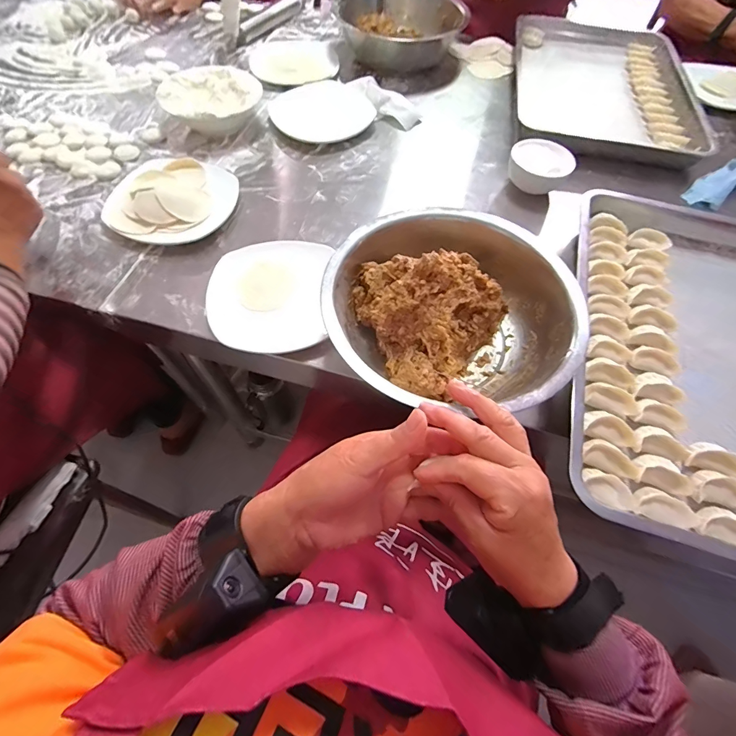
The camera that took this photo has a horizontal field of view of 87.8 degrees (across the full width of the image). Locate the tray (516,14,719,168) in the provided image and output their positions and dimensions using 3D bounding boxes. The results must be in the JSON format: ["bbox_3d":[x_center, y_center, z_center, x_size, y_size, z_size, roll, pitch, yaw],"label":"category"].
[{"bbox_3d":[0.452,-0.567,0.751,0.310,0.035,0.495,8,62,3],"label":"tray"}]

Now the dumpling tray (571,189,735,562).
[{"bbox_3d":[0.401,-0.017,0.435,0.308,0.051,0.455,19,64,9],"label":"dumpling tray"}]

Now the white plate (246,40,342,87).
[{"bbox_3d":[-0.157,-0.640,0.795,0.168,0.018,0.195,-19,64,-10],"label":"white plate"}]

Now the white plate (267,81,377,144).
[{"bbox_3d":[-0.086,-0.484,0.721,0.187,0.014,0.187,0,62,-1],"label":"white plate"}]

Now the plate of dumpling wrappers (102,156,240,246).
[{"bbox_3d":[-0.291,-0.257,0.578,0.165,0.043,0.168,0,62,-1],"label":"plate of dumpling wrappers"}]

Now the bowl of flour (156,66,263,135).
[{"bbox_3d":[-0.273,-0.463,0.673,0.159,0.054,0.147,0,62,-1],"label":"bowl of flour"}]

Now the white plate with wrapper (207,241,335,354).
[{"bbox_3d":[-0.130,-0.095,0.506,0.150,0.023,0.174,-1,62,-1],"label":"white plate with wrapper"}]

